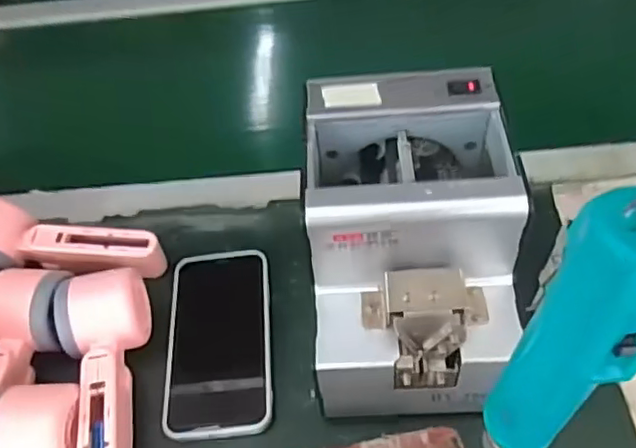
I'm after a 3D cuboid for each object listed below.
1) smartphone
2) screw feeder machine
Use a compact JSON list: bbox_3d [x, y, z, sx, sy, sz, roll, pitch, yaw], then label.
[{"bbox_3d":[-0.073,0.082,0.450,0.074,0.010,0.145,-6,50,1],"label":"smartphone"},{"bbox_3d":[0.057,0.016,0.400,0.122,0.143,0.177,-2,51,5],"label":"screw feeder machine"}]

